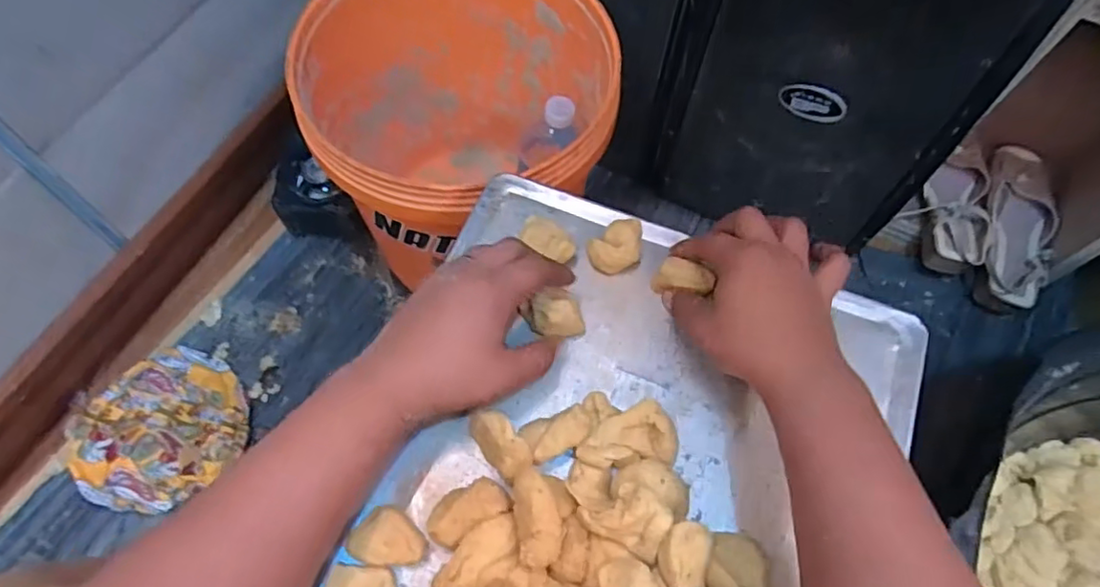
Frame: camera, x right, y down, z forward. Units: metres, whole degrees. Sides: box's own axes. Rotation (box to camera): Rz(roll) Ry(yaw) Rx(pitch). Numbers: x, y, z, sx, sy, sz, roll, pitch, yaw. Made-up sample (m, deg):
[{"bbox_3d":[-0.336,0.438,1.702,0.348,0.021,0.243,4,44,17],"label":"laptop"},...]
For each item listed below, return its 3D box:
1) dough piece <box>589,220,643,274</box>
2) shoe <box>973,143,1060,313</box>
[{"bbox_3d":[0.050,-0.033,0.442,0.044,0.020,0.030,-39,69,-20],"label":"dough piece"},{"bbox_3d":[0.622,-0.096,0.819,0.099,0.069,0.248,17,74,7],"label":"shoe"}]

